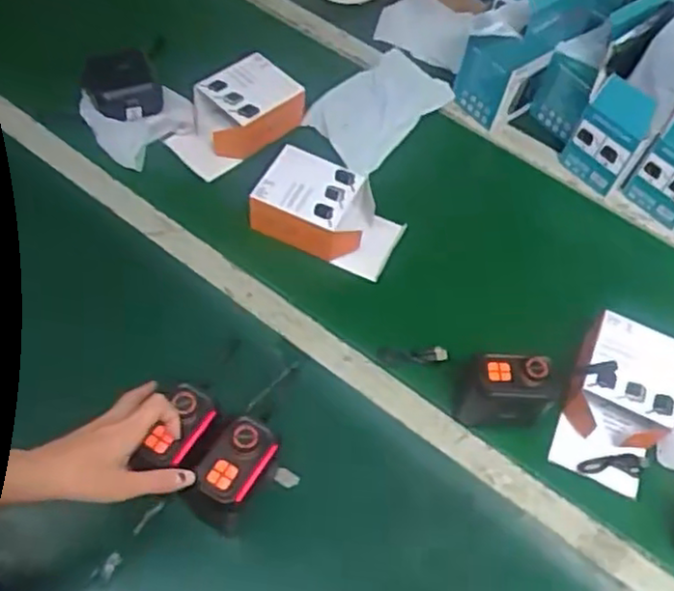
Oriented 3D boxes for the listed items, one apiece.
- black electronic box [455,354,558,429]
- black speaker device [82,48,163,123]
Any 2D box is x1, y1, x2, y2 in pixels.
[{"bbox_3d":[0.177,0.101,0.718,0.090,0.088,0.046,8,56,0],"label":"black electronic box"},{"bbox_3d":[-0.299,-0.285,0.965,0.090,0.053,0.113,-23,61,-19],"label":"black speaker device"}]

